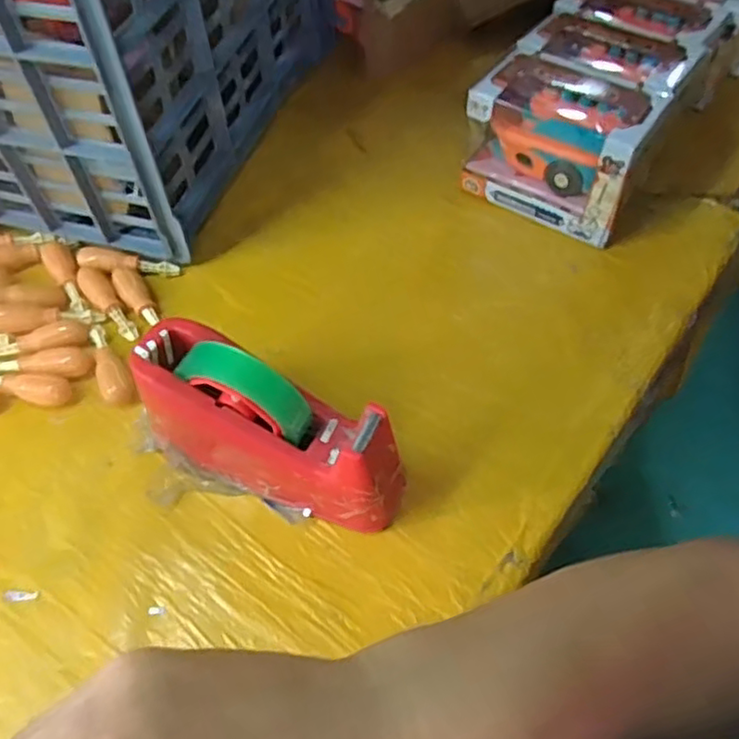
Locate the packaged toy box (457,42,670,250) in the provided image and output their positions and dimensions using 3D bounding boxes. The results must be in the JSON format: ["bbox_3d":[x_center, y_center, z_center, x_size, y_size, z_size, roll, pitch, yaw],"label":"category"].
[{"bbox_3d":[0.189,-0.227,0.652,0.166,0.116,0.112,28,61,17],"label":"packaged toy box"}]

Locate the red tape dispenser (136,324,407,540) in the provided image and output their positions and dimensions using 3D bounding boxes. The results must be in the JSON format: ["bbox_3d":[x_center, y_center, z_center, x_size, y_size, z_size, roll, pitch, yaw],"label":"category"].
[{"bbox_3d":[-0.072,0.043,0.473,0.198,0.118,0.069,23,59,14],"label":"red tape dispenser"}]

